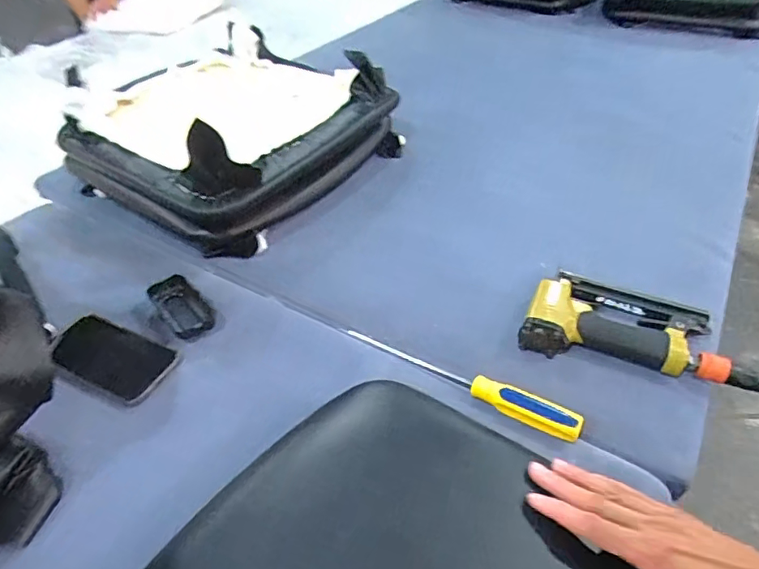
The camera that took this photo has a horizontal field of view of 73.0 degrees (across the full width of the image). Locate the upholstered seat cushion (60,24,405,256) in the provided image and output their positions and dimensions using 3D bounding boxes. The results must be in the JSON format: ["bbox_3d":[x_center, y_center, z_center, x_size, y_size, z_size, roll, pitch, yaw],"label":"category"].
[{"bbox_3d":[-0.242,-0.267,0.879,0.421,0.178,0.454,24,48,26],"label":"upholstered seat cushion"}]

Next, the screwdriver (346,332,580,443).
[{"bbox_3d":[0.082,0.099,0.565,0.275,0.041,0.024,21,47,24],"label":"screwdriver"}]

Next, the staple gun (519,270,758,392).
[{"bbox_3d":[0.299,0.048,0.599,0.256,0.052,0.125,9,43,12],"label":"staple gun"}]

